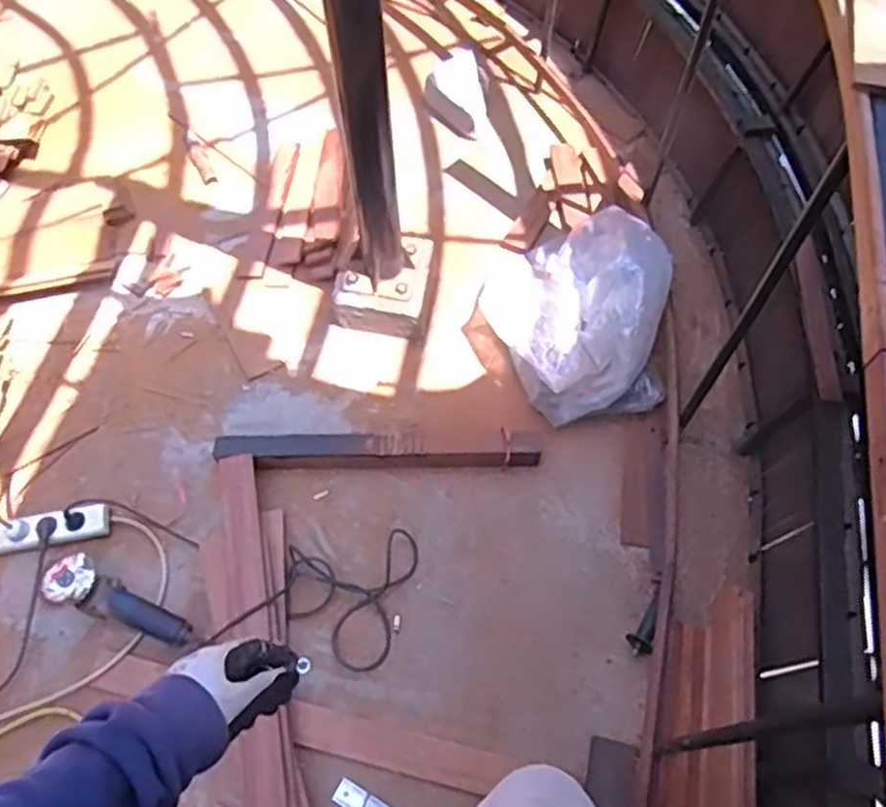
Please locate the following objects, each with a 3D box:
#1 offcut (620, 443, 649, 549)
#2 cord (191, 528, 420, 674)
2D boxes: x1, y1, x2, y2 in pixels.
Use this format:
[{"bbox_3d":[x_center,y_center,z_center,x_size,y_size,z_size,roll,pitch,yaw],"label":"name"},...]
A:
[{"bbox_3d":[0.379,0.178,1.427,0.051,0.010,0.207,9,62,2],"label":"offcut"},{"bbox_3d":[-0.224,0.330,1.314,0.327,0.043,0.258,9,62,2],"label":"cord"}]

